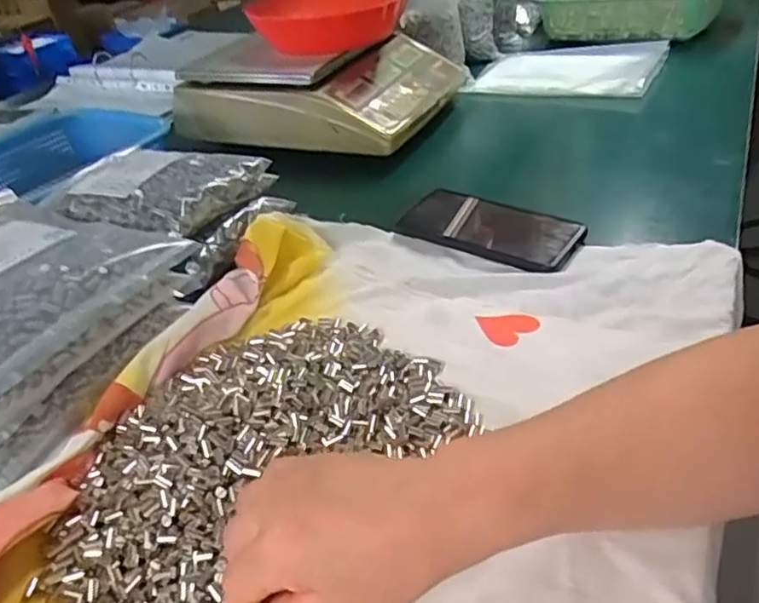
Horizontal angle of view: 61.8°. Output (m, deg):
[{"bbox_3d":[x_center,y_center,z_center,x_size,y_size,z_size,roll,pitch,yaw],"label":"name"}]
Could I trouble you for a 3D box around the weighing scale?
[{"bbox_3d":[-0.078,-0.298,0.876,0.308,0.110,0.308,12,40,24],"label":"weighing scale"}]

